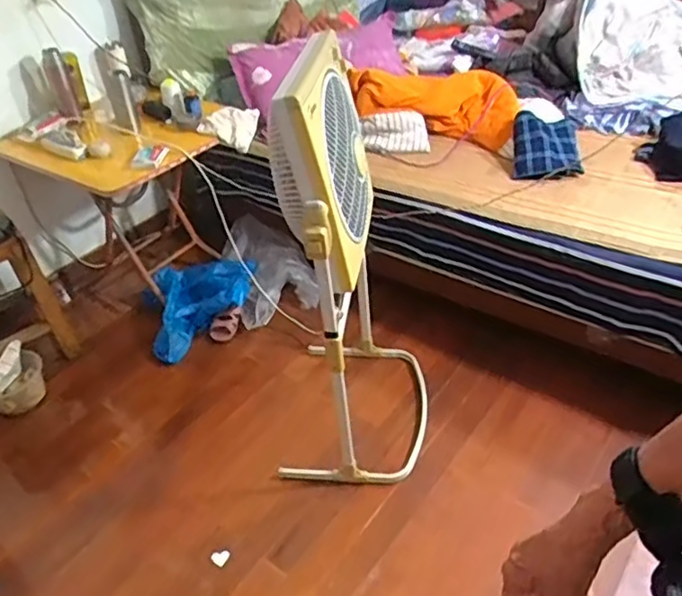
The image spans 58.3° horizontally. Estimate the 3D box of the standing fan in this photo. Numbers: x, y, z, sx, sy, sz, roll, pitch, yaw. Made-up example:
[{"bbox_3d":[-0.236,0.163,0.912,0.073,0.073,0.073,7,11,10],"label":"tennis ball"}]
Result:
[{"bbox_3d":[0.043,-0.060,1.332,0.286,0.955,0.476,10,42,19],"label":"standing fan"}]

